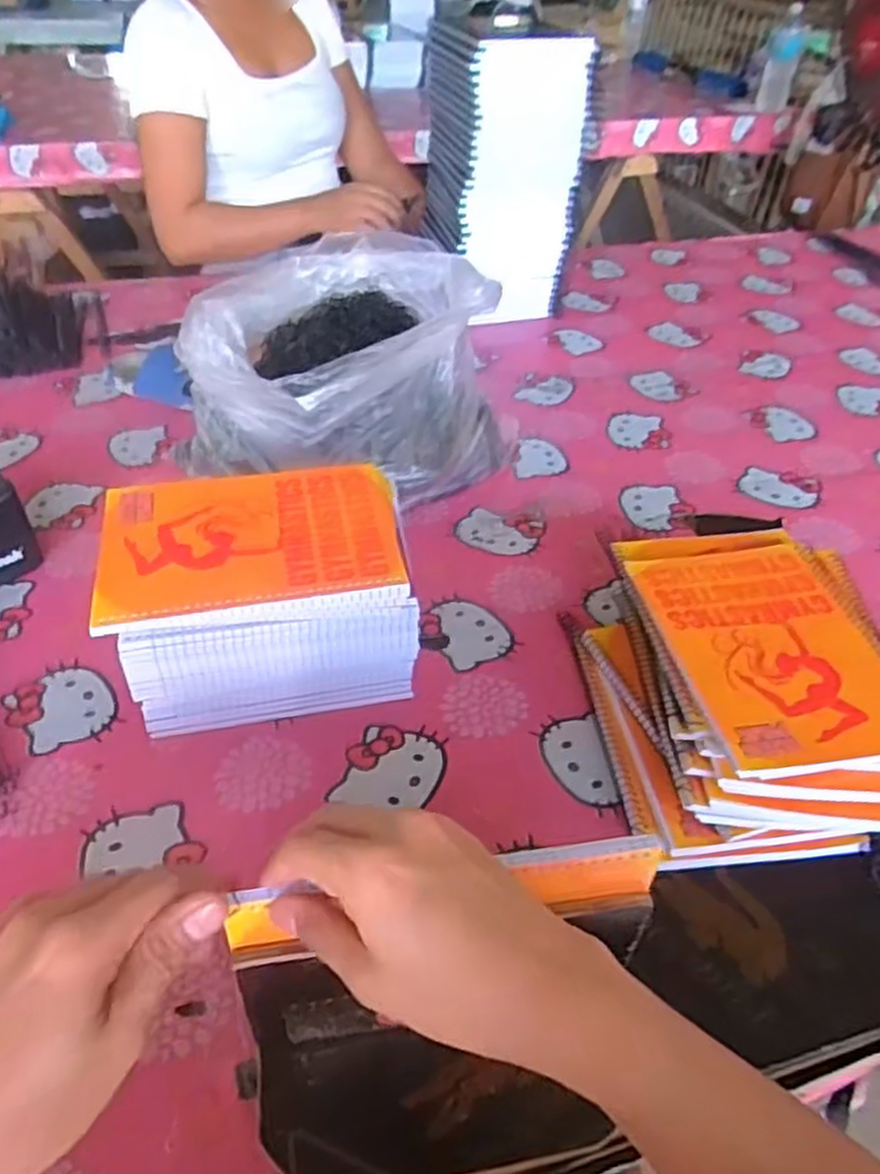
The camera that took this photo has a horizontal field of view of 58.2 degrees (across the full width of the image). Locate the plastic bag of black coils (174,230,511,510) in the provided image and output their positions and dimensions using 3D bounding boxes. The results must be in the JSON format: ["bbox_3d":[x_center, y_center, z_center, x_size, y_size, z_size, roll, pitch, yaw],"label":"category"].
[{"bbox_3d":[-0.084,-0.193,0.788,0.255,0.195,0.300,34,51,30],"label":"plastic bag of black coils"}]

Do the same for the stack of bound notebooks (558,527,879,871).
[{"bbox_3d":[0.224,0.066,0.583,0.209,0.091,0.245,-3,41,-6],"label":"stack of bound notebooks"}]

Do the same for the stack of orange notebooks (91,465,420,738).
[{"bbox_3d":[-0.130,0.013,0.596,0.202,0.141,0.150,-8,42,-11],"label":"stack of orange notebooks"}]

